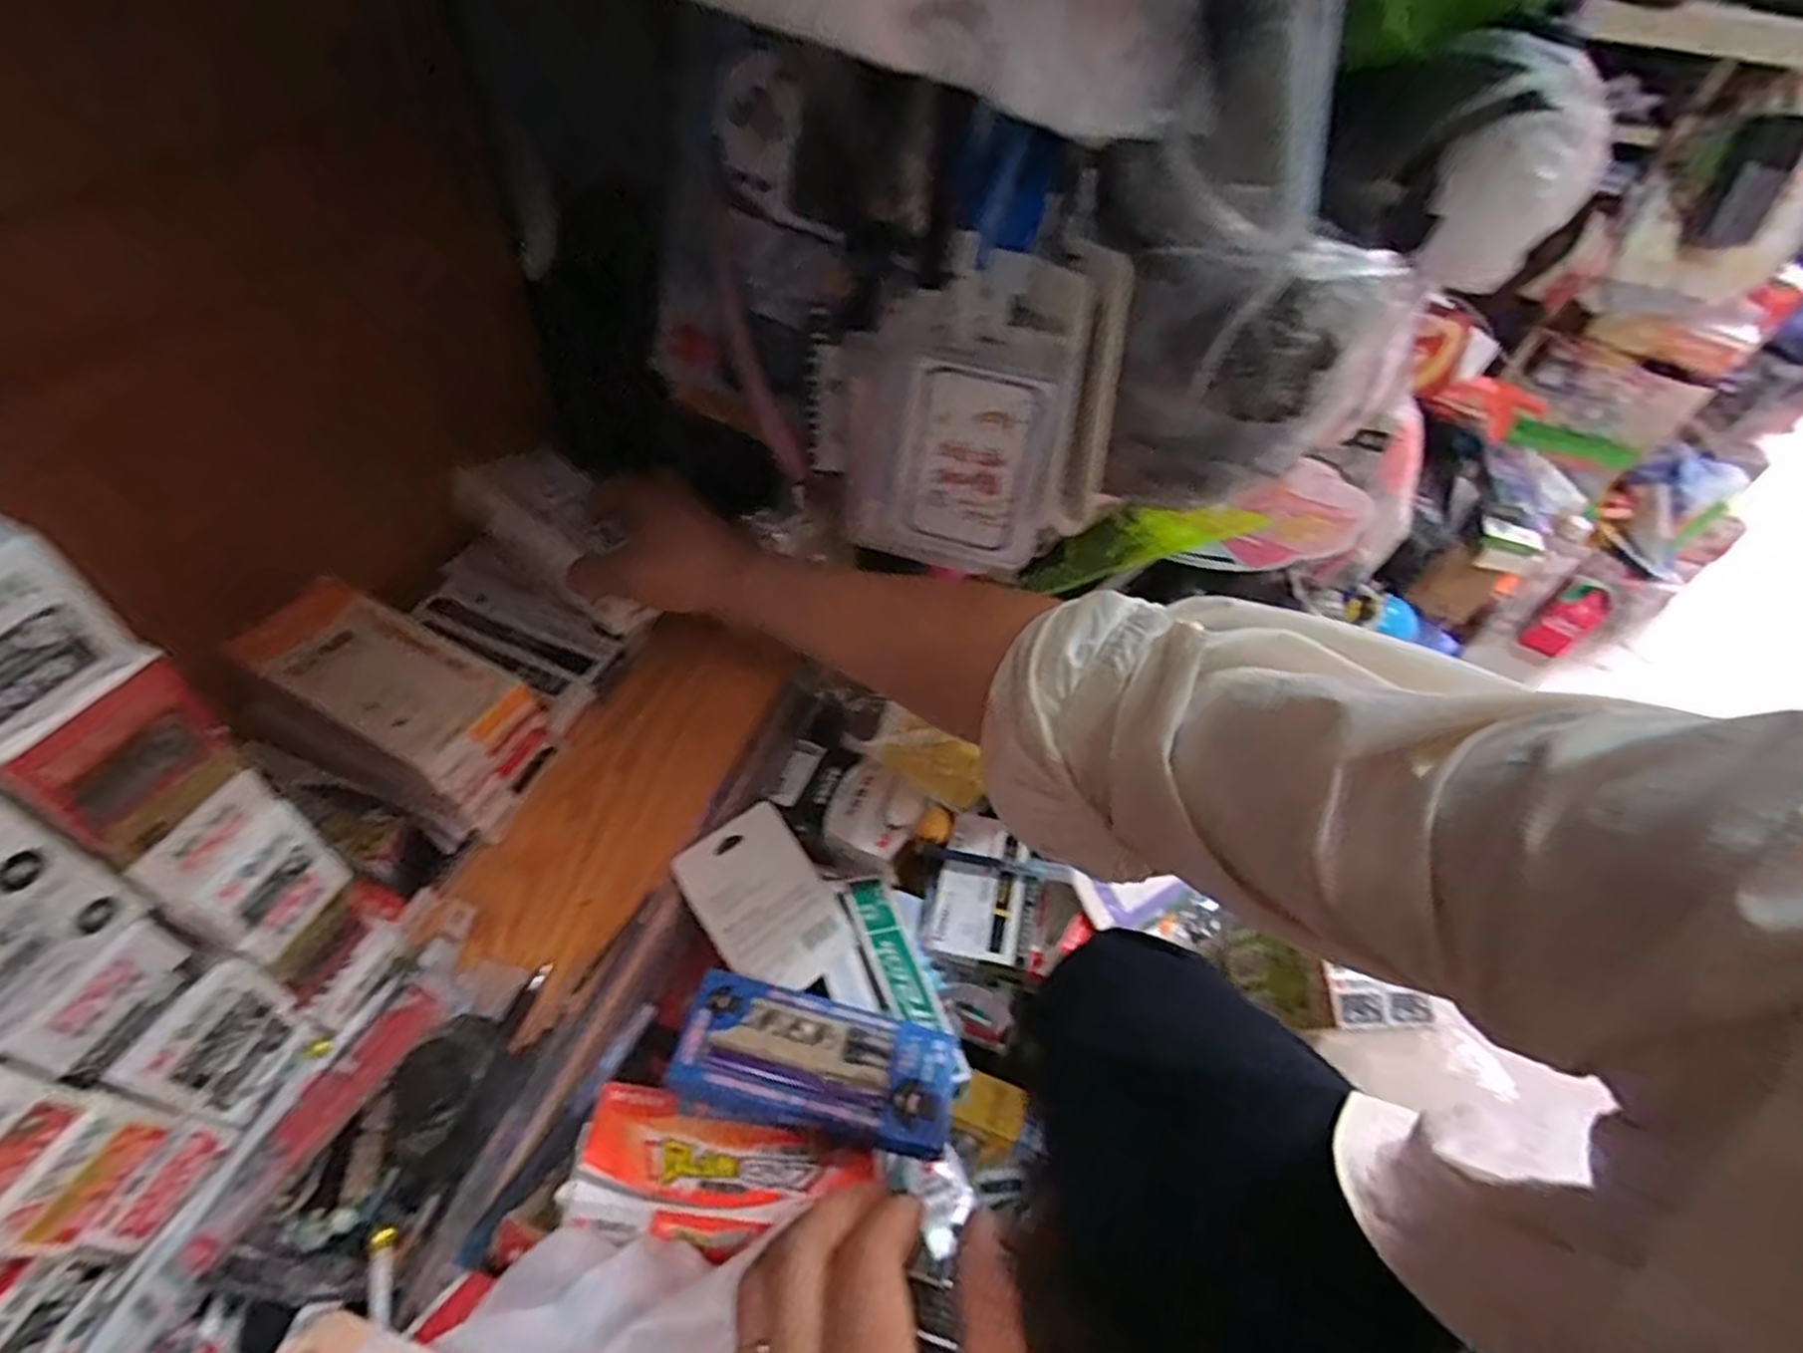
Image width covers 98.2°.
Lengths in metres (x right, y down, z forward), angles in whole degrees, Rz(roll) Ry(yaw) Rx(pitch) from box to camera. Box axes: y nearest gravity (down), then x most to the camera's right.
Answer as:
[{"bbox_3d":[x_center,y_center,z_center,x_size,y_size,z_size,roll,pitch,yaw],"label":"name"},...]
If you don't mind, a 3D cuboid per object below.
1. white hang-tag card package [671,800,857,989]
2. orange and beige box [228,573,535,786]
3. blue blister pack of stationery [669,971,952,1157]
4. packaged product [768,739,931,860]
[{"bbox_3d":[-0.087,0.146,0.506,0.080,0.004,0.113,-31,84,-35],"label":"white hang-tag card package"},{"bbox_3d":[-0.294,-0.003,0.441,0.147,0.022,0.069,23,51,13],"label":"orange and beige box"},{"bbox_3d":[-0.046,0.216,0.443,0.152,0.023,0.070,11,49,3],"label":"blue blister pack of stationery"},{"bbox_3d":[-0.040,0.087,0.572,0.107,0.019,0.062,28,52,17],"label":"packaged product"}]

